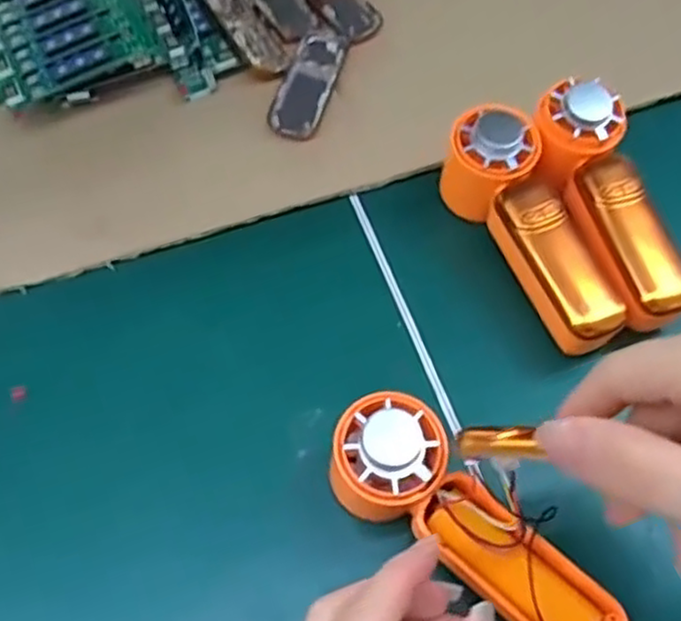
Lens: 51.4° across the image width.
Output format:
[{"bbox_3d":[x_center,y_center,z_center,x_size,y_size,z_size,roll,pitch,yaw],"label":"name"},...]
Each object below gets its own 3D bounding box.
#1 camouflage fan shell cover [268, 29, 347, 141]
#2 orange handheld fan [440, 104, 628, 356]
[{"bbox_3d":[-0.018,-0.134,0.414,0.028,0.008,0.084,14,62,8],"label":"camouflage fan shell cover"},{"bbox_3d":[0.095,-0.038,0.348,0.044,0.048,0.124,-27,64,-13],"label":"orange handheld fan"}]

